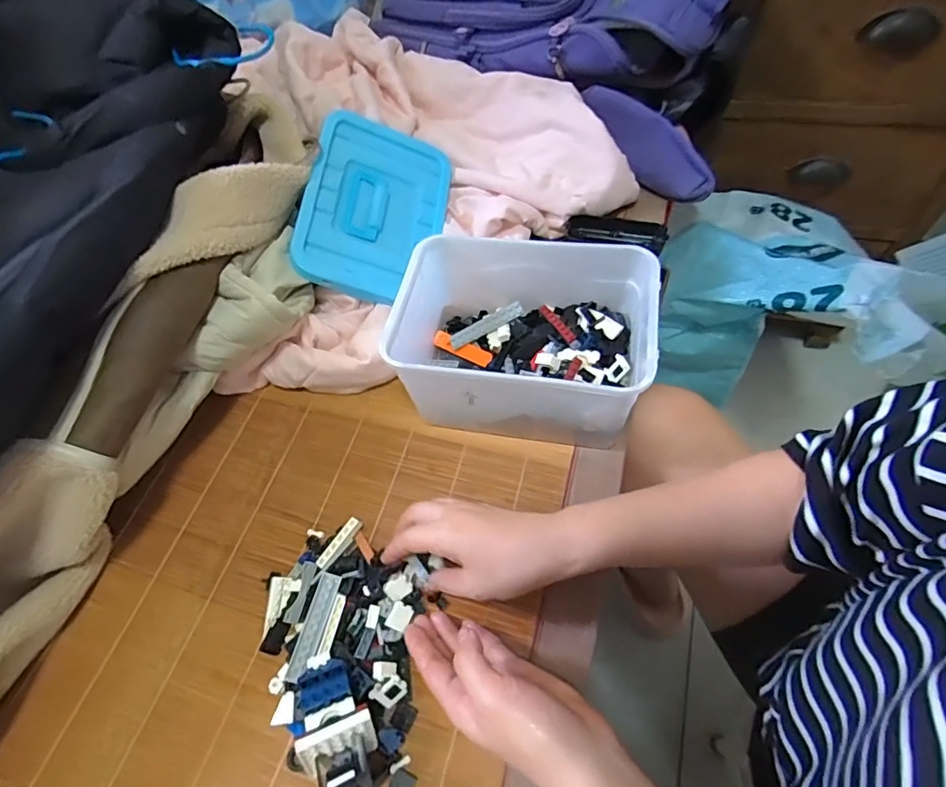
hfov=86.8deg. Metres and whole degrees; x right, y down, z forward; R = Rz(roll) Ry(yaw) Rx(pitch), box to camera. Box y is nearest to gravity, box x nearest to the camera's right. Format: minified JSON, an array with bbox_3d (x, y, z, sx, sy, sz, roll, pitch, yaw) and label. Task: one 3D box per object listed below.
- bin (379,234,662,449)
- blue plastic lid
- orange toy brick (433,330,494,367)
[{"bbox_3d":[0.038,-0.043,0.463,0.222,0.126,0.144,8,59,10],"label":"bin"},{"bbox_3d":[-0.105,-0.202,0.547,0.146,0.016,0.210,15,68,-22],"label":"blue plastic lid"},{"bbox_3d":[-0.011,-0.045,0.504,0.072,0.005,0.016,26,96,27],"label":"orange toy brick"}]

